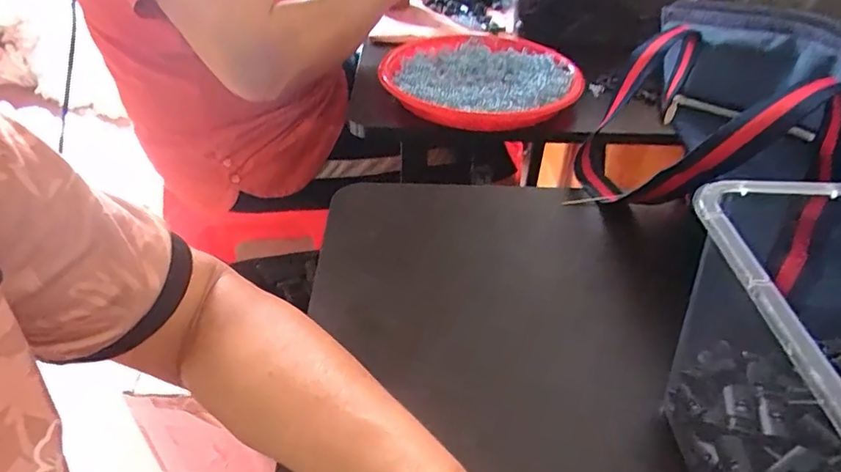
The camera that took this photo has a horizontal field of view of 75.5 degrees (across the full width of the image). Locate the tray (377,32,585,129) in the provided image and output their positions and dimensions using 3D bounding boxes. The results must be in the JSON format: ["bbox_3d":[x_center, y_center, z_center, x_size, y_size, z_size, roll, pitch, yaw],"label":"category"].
[{"bbox_3d":[0.075,-0.197,0.670,0.229,0.027,0.236,14,41,14],"label":"tray"}]

